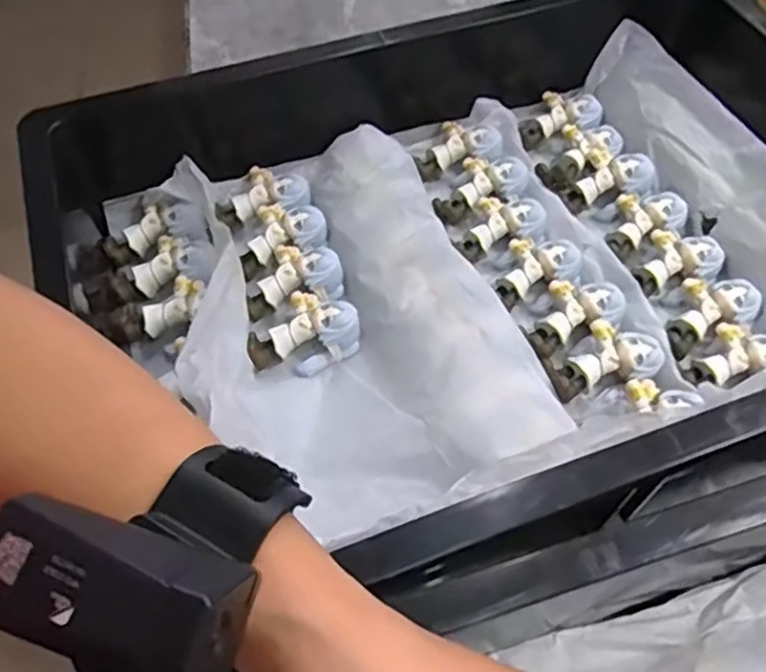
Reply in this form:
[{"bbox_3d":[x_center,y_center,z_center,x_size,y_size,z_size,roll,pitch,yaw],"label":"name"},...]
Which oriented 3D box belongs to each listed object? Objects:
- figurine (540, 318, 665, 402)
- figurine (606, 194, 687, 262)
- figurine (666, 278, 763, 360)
[{"bbox_3d":[0.115,0.012,0.368,0.058,0.020,0.033,-14,57,-7],"label":"figurine"},{"bbox_3d":[0.155,-0.072,0.422,0.051,0.016,0.035,-24,59,-13],"label":"figurine"},{"bbox_3d":[0.178,-0.014,0.387,0.061,0.015,0.035,-27,59,-15],"label":"figurine"}]

